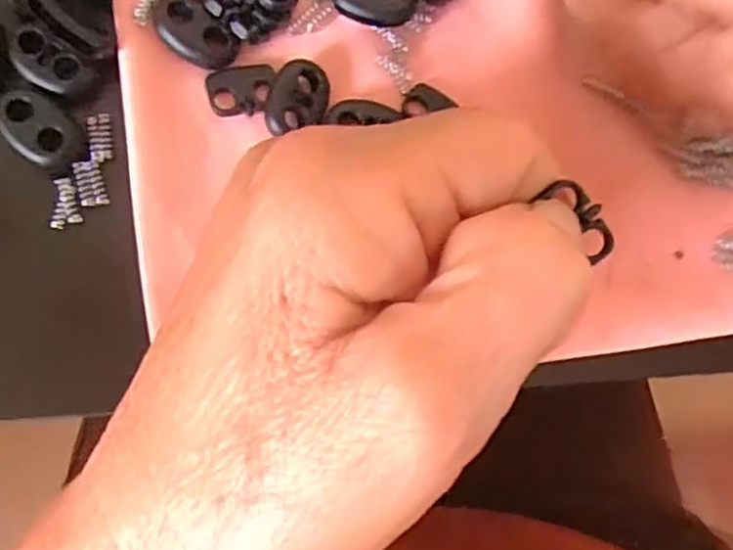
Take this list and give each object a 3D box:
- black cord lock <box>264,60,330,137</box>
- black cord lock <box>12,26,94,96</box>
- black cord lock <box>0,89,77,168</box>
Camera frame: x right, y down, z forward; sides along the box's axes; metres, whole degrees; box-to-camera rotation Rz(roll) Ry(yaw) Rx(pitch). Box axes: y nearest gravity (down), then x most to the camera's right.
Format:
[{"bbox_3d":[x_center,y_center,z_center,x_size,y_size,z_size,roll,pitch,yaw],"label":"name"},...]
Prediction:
[{"bbox_3d":[-0.017,-0.044,0.179,0.014,0.005,0.020,17,84,-4],"label":"black cord lock"},{"bbox_3d":[-0.077,-0.051,0.173,0.020,0.004,0.011,35,83,-2],"label":"black cord lock"},{"bbox_3d":[-0.079,-0.035,0.171,0.013,0.005,0.020,-44,91,-7],"label":"black cord lock"}]

